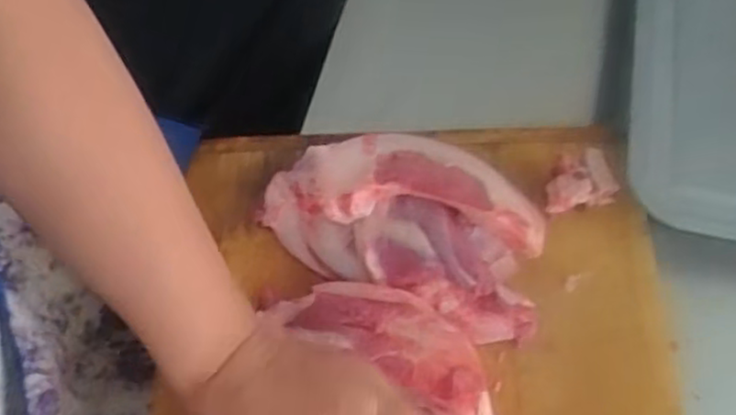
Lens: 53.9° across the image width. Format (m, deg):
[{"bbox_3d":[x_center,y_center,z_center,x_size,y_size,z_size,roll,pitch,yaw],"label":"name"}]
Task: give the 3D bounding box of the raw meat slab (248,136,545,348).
[{"bbox_3d":[0.030,0.003,0.469,0.183,0.038,0.110,22,70,7],"label":"raw meat slab"}]

